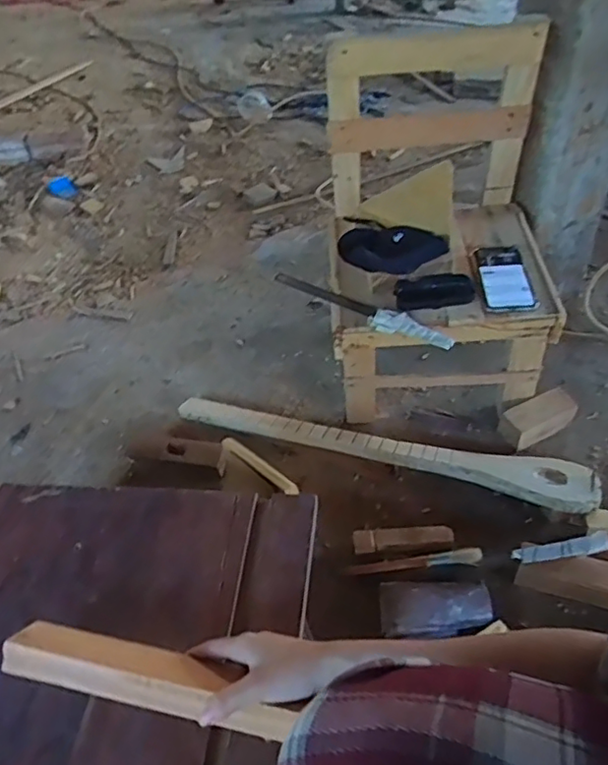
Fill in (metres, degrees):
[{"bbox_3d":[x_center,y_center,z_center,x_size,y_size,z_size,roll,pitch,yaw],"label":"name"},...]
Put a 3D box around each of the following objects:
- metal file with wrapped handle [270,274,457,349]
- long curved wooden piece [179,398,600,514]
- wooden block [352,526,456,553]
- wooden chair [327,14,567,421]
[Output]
[{"bbox_3d":[0.074,-0.110,0.889,0.302,0.033,0.037,29,54,30],"label":"metal file with wrapped handle"},{"bbox_3d":[0.106,0.096,0.972,0.664,0.060,0.106,12,47,18],"label":"long curved wooden piece"},{"bbox_3d":[0.137,0.215,0.843,0.135,0.022,0.031,-3,44,4],"label":"wooden block"},{"bbox_3d":[0.203,-0.237,0.916,0.314,0.468,0.353,-3,46,3],"label":"wooden chair"}]

